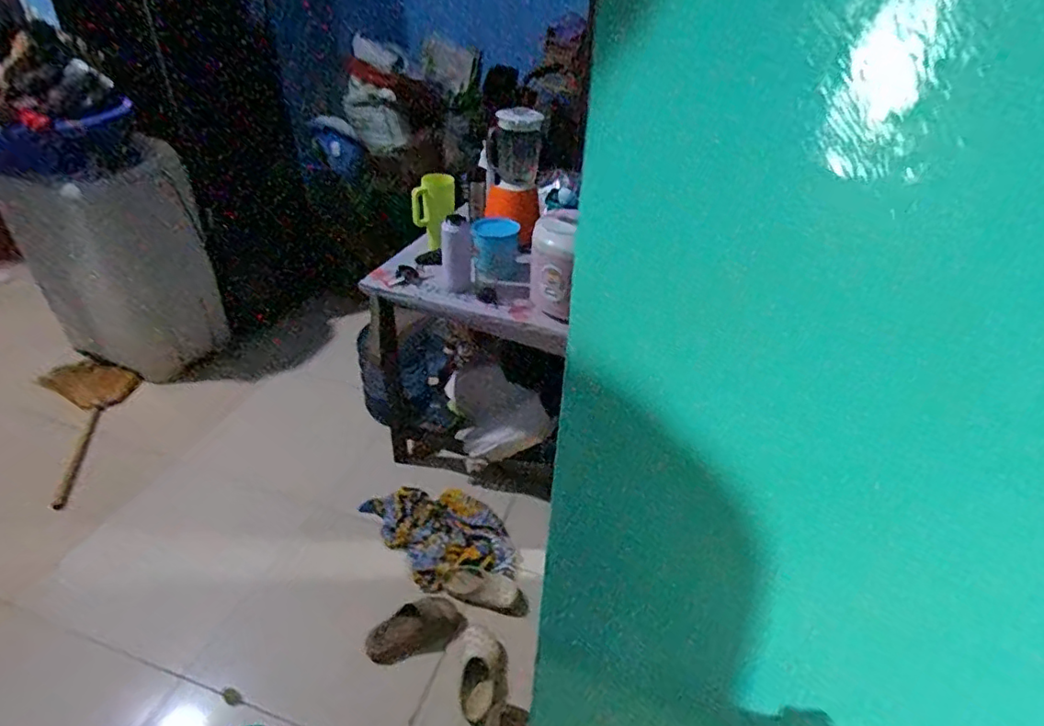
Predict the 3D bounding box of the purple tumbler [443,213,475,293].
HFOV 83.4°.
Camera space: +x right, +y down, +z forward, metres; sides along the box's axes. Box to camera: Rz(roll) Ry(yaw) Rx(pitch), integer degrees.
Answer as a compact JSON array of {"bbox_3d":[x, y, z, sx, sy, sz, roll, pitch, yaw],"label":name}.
[{"bbox_3d":[-0.195,-0.317,1.758,0.097,0.216,0.073,-2,36,-5],"label":"purple tumbler"}]

